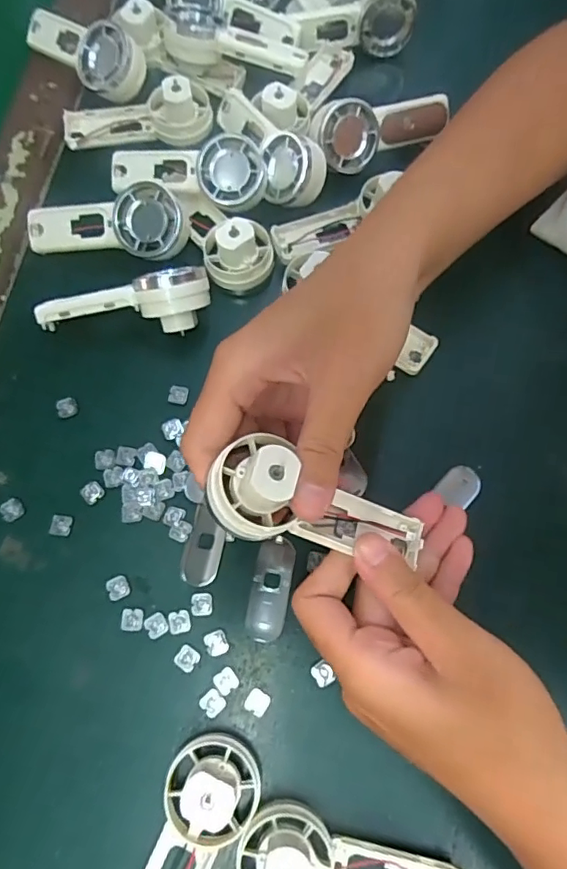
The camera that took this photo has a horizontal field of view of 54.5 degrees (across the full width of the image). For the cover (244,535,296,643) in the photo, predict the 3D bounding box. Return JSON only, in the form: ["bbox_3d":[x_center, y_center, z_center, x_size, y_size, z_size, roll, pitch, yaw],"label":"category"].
[{"bbox_3d":[-0.006,0.076,0.273,0.019,0.004,0.049,11,72,3],"label":"cover"}]

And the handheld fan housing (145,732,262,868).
[{"bbox_3d":[-0.044,0.171,0.224,0.037,0.028,0.092,29,74,9],"label":"handheld fan housing"}]

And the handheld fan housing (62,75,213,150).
[{"bbox_3d":[-0.093,-0.203,0.346,0.092,0.028,0.034,-7,72,-3],"label":"handheld fan housing"}]

